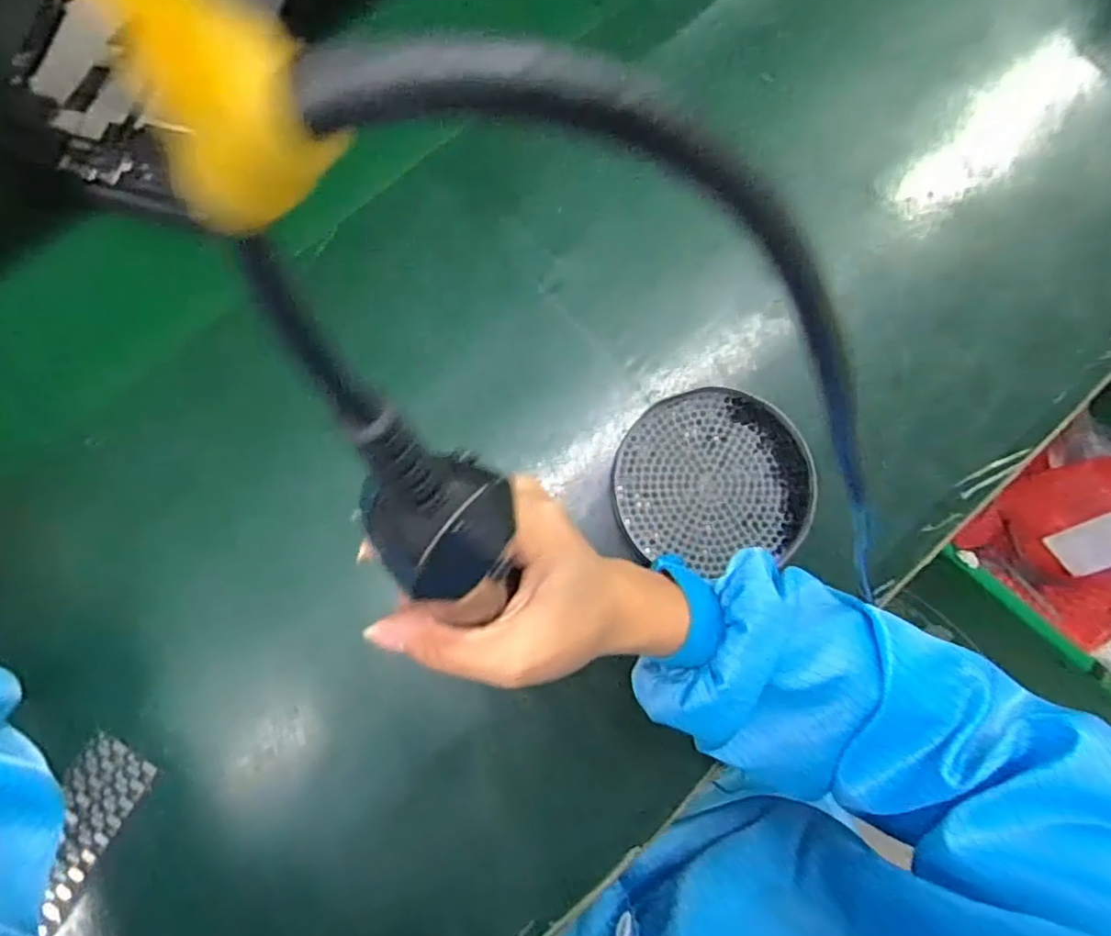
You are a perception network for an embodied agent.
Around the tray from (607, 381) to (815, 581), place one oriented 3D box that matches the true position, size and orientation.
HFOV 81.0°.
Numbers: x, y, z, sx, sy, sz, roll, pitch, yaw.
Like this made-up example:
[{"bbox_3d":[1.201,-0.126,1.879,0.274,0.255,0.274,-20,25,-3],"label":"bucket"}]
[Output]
[{"bbox_3d":[0.091,0.005,0.379,0.110,0.011,0.099,-11,79,-3],"label":"tray"}]

